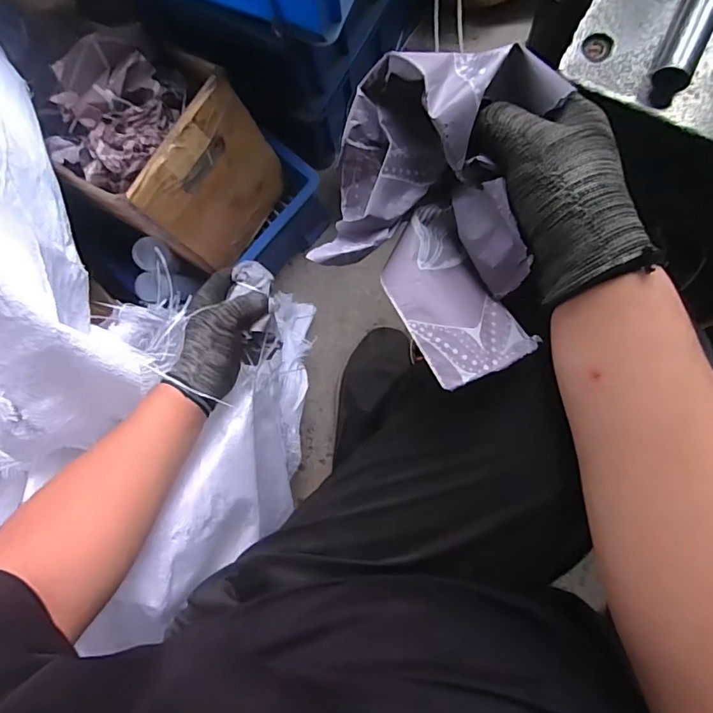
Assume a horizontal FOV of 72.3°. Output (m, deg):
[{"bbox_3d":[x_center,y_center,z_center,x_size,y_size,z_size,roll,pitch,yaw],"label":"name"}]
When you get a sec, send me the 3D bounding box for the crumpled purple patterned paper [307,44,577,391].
[{"bbox_3d":[0.048,-0.083,0.307,0.131,0.079,0.185,4,85,6],"label":"crumpled purple patterned paper"}]

